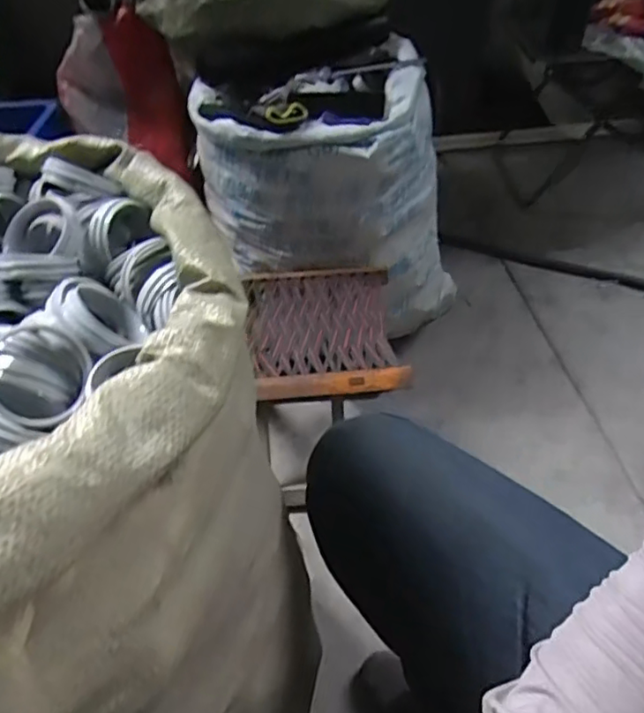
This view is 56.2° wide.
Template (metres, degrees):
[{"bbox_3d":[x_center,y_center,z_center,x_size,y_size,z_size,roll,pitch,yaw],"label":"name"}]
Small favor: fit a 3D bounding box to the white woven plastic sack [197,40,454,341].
[{"bbox_3d":[0.022,-0.277,1.142,0.364,0.468,0.396,33,56,30],"label":"white woven plastic sack"}]

